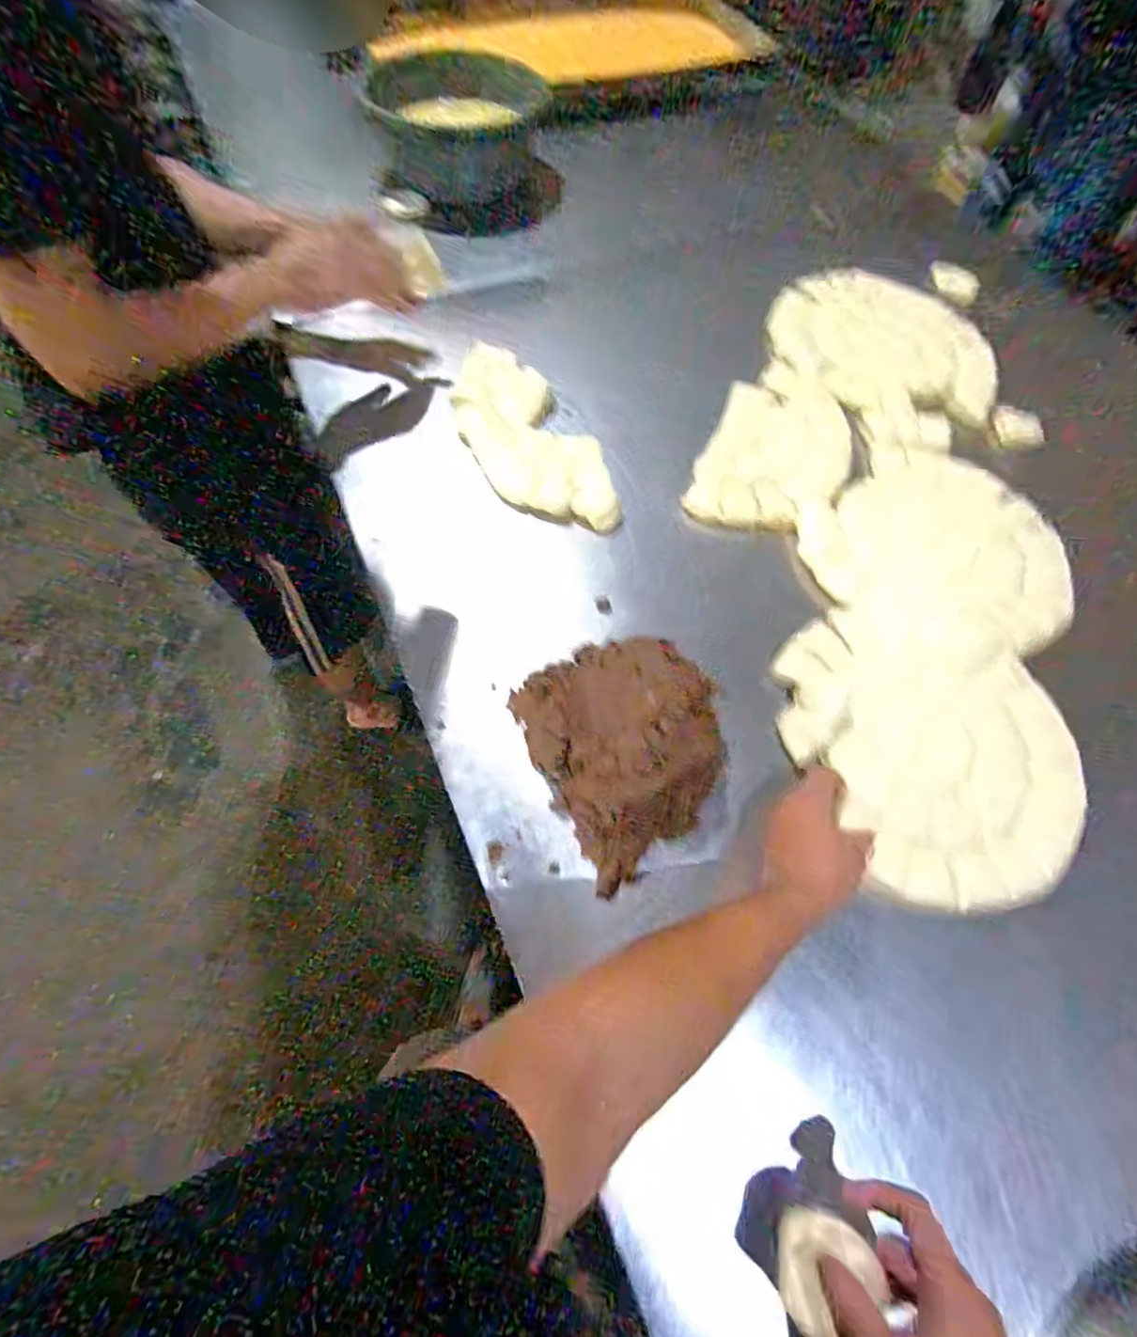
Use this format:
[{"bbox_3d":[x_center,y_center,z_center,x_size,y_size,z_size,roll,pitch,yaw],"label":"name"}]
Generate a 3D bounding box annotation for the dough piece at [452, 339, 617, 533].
[{"bbox_3d":[-0.051,-0.282,0.754,0.125,0.031,0.313,-29,69,-15],"label":"dough piece"}]

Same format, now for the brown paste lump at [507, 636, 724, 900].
[{"bbox_3d":[0.056,0.062,0.573,0.170,0.068,0.207,-27,69,-14],"label":"brown paste lump"}]

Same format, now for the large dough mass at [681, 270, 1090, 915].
[{"bbox_3d":[0.379,-0.187,0.743,0.418,0.032,0.883,6,63,1],"label":"large dough mass"}]

